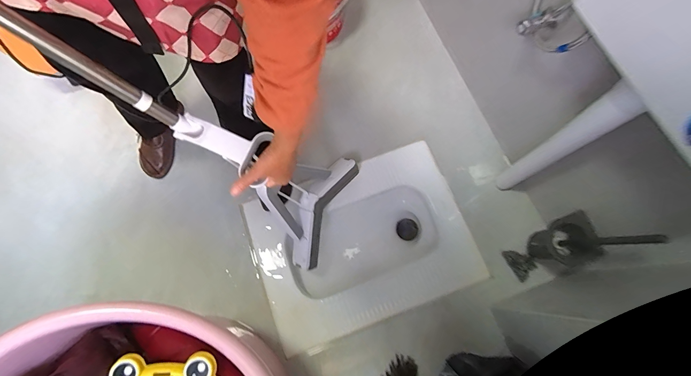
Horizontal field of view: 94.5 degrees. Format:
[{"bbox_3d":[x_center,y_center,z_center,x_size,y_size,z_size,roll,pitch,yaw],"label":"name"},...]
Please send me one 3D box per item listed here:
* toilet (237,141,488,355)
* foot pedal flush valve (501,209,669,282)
[{"bbox_3d":[0.047,0.179,0.998,0.607,0.221,0.443,-20,66,-7],"label":"toilet"},{"bbox_3d":[0.515,0.127,0.739,0.142,0.358,0.117,-17,72,-6],"label":"foot pedal flush valve"}]

